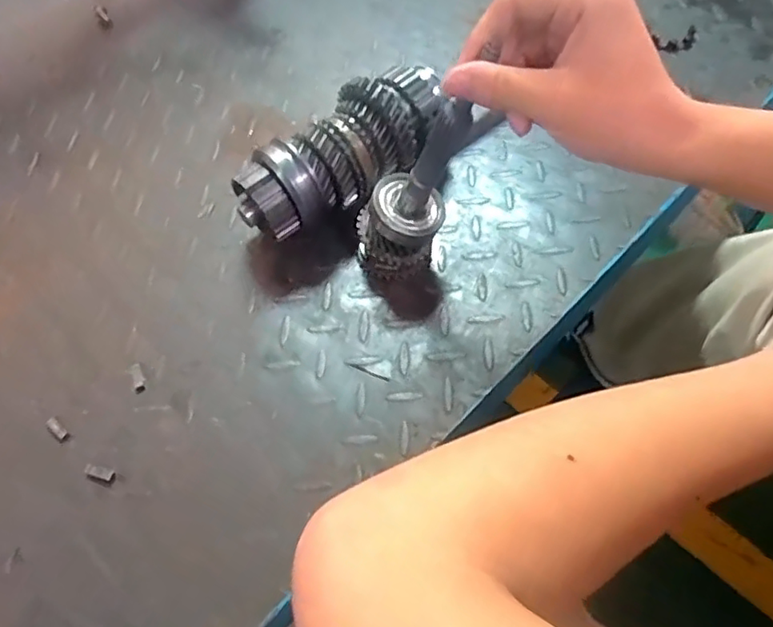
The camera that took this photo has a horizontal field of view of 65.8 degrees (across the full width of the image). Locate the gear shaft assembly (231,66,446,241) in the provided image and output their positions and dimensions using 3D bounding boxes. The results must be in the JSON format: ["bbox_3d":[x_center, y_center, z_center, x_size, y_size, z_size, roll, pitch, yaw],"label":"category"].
[{"bbox_3d":[-0.031,-0.119,0.459,0.179,0.074,0.067,-32,61,-16],"label":"gear shaft assembly"}]

